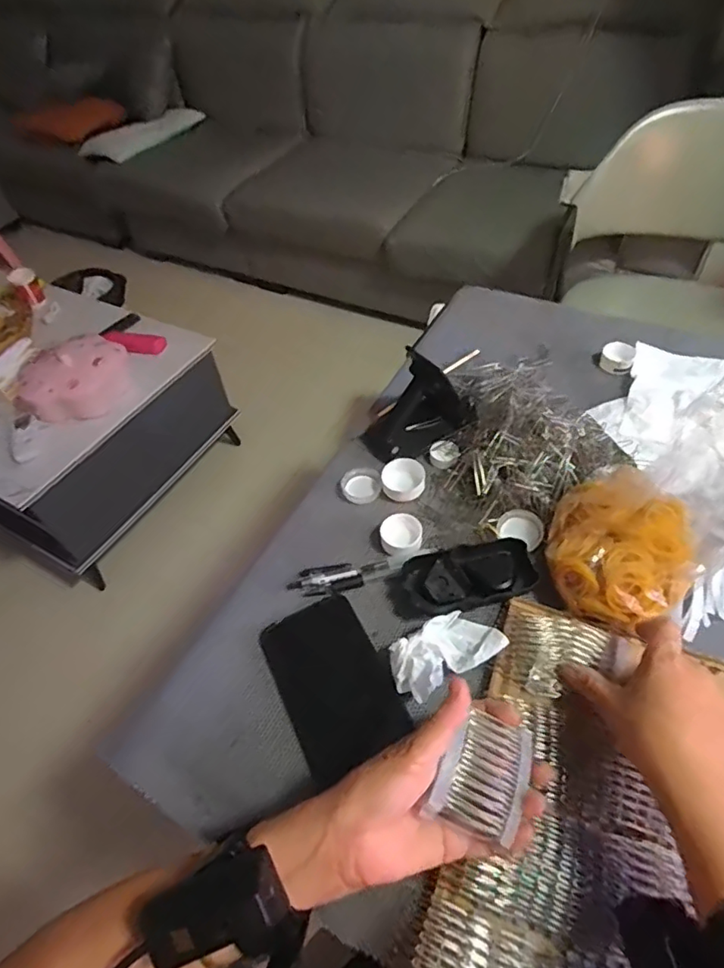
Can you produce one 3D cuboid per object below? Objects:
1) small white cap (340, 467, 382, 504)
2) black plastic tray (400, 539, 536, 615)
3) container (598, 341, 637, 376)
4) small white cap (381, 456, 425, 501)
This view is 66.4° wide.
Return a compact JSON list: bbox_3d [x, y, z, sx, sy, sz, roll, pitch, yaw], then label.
[{"bbox_3d":[-0.002,-0.001,0.575,0.040,0.014,0.040,-3,51,4],"label":"small white cap"},{"bbox_3d":[0.092,0.079,0.472,0.107,0.018,0.053,-11,50,-3],"label":"black plastic tray"},{"bbox_3d":[0.307,-0.152,0.664,0.038,0.015,0.042,24,57,23],"label":"container"},{"bbox_3d":[0.043,-0.006,0.564,0.044,0.015,0.046,-3,51,4],"label":"small white cap"}]

